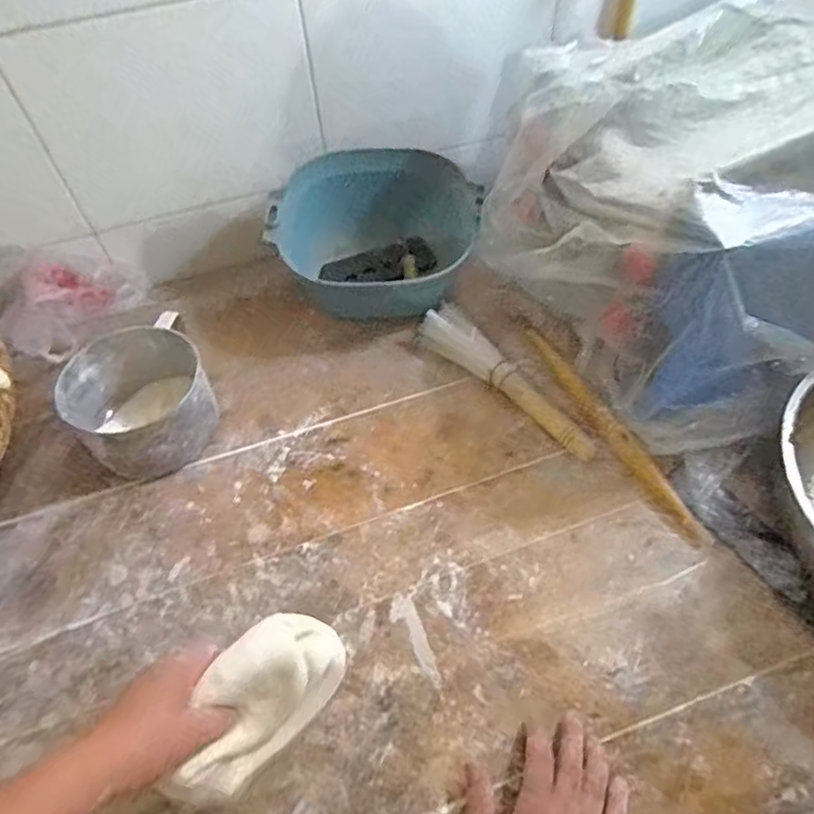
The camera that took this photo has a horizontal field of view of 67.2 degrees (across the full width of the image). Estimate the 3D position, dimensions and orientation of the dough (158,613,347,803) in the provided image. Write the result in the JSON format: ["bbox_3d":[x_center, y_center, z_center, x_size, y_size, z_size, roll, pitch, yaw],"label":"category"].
[{"bbox_3d":[-0.116,0.231,0.480,0.070,0.078,0.152,29,60,20],"label":"dough"}]

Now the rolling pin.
[{"bbox_3d":[0.220,0.019,0.675,0.025,0.029,0.306,-23,57,-14],"label":"rolling pin"}]

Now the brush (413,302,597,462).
[{"bbox_3d":[0.114,-0.031,0.702,0.053,0.038,0.251,-37,62,-22],"label":"brush"}]

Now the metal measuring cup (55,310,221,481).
[{"bbox_3d":[-0.282,-0.004,0.664,0.140,0.085,0.144,-1,54,1],"label":"metal measuring cup"}]

